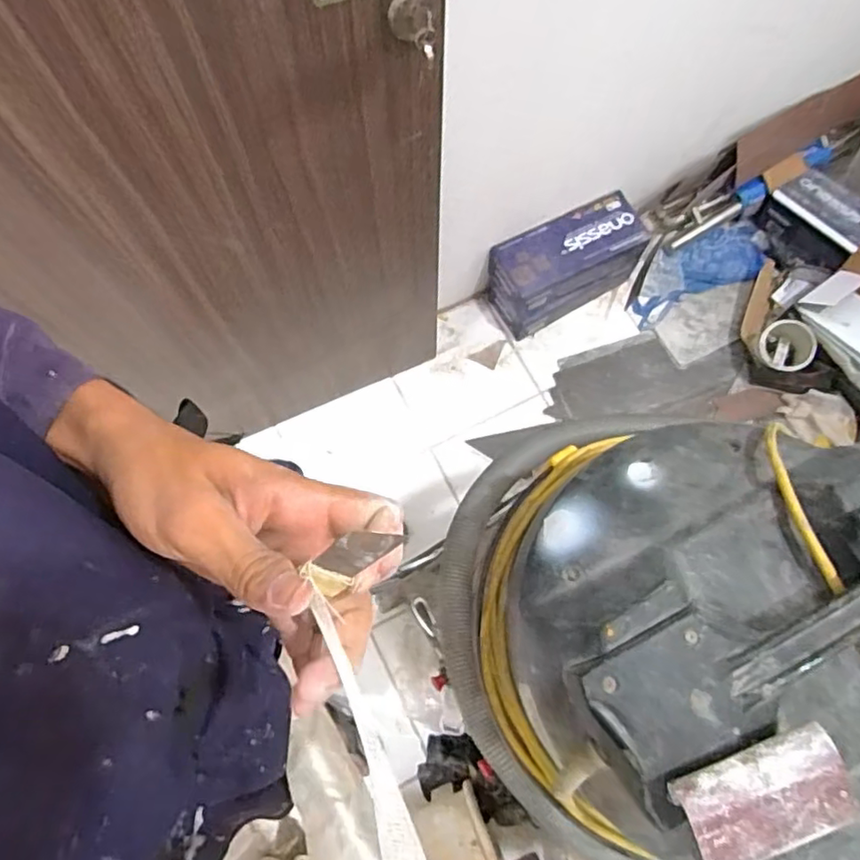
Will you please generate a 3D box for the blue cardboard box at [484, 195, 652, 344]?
[{"bbox_3d":[0.320,-0.387,1.486,0.351,0.206,0.152,-27,75,-8],"label":"blue cardboard box"}]

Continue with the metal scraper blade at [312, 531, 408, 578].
[{"bbox_3d":[-0.026,0.043,0.218,0.015,0.048,0.004,25,54,-19],"label":"metal scraper blade"}]

